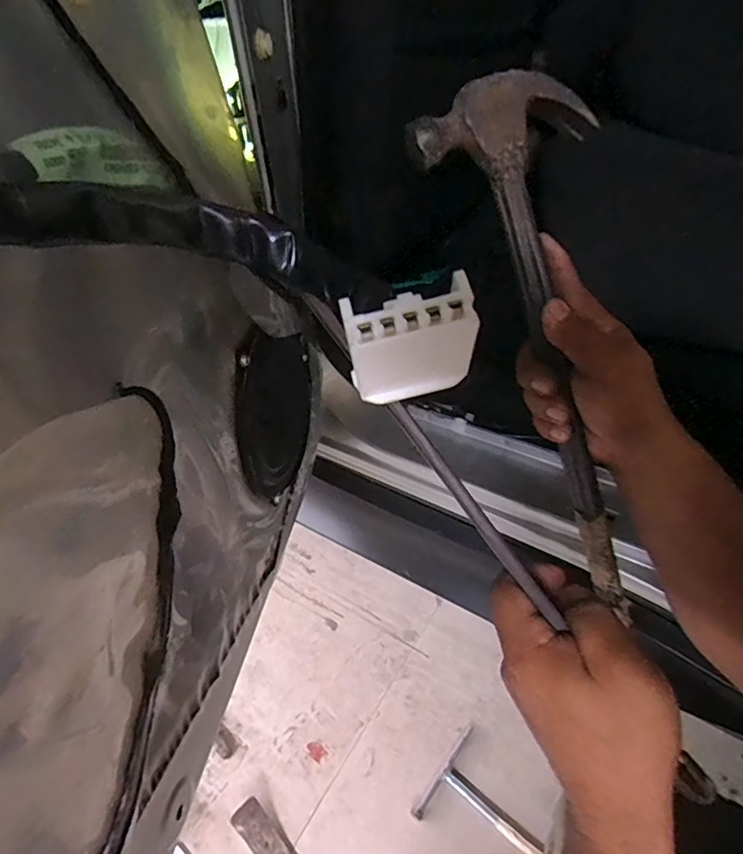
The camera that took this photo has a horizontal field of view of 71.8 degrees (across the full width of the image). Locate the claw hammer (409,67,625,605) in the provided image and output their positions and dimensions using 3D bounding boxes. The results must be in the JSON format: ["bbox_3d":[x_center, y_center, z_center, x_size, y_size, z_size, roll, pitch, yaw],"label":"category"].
[{"bbox_3d":[0.137,-0.049,0.369,0.110,0.382,0.046,-25,14,-26],"label":"claw hammer"}]

